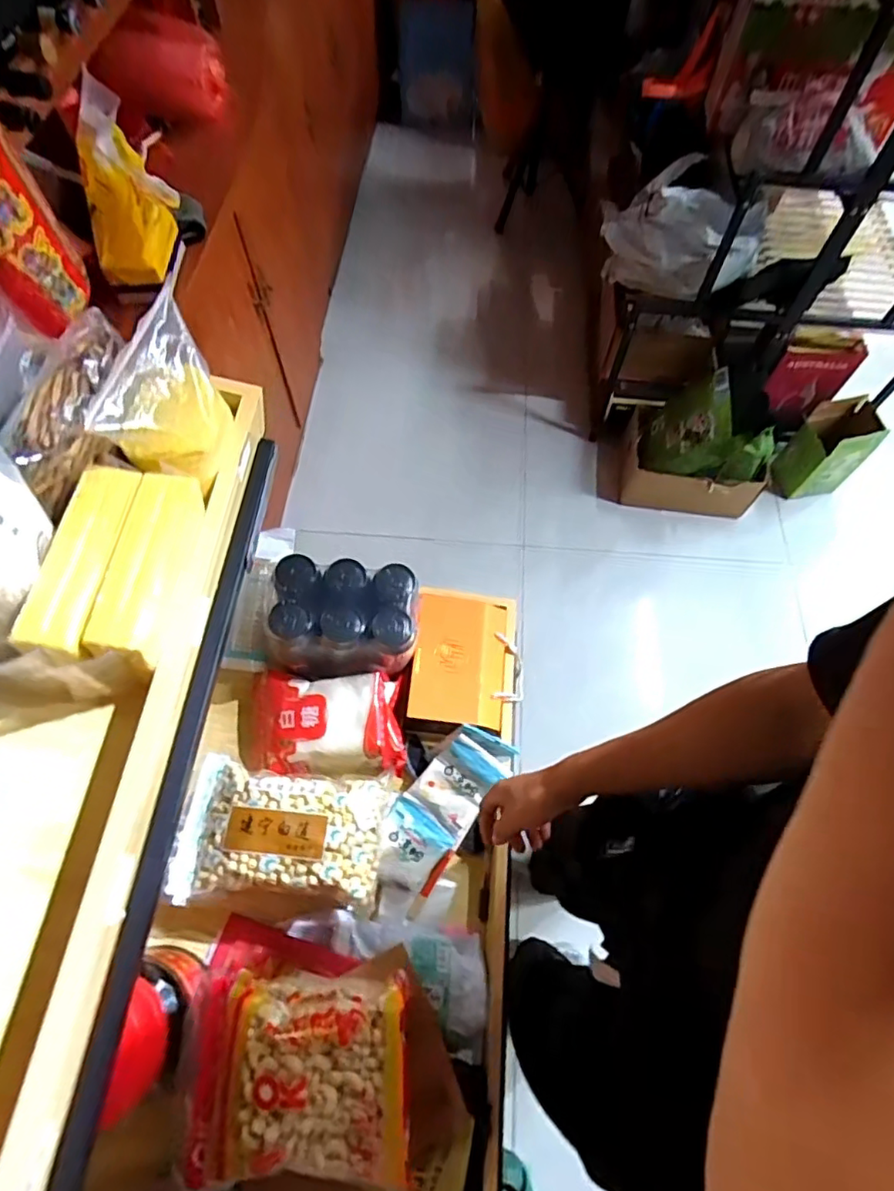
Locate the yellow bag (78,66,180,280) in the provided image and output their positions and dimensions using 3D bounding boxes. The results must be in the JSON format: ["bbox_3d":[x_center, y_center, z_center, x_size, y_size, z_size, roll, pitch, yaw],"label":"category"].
[{"bbox_3d":[-0.520,-0.664,0.963,0.149,0.138,0.265,-11,105,-7],"label":"yellow bag"}]

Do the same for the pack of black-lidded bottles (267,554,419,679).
[{"bbox_3d":[-0.140,0.034,0.799,0.197,0.130,0.124,1,64,-1],"label":"pack of black-lidded bottles"}]

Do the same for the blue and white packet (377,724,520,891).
[{"bbox_3d":[-0.007,0.273,0.773,0.096,0.046,0.220,37,83,16],"label":"blue and white packet"}]

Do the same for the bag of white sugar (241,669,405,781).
[{"bbox_3d":[-0.167,0.176,0.790,0.216,0.080,0.135,2,64,0],"label":"bag of white sugar"}]

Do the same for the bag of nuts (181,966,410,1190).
[{"bbox_3d":[-0.140,0.444,0.549,0.206,0.091,0.155,-1,64,-1],"label":"bag of nuts"}]

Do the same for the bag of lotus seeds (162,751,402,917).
[{"bbox_3d":[-0.185,0.266,0.656,0.227,0.043,0.144,5,64,2],"label":"bag of lotus seeds"}]

